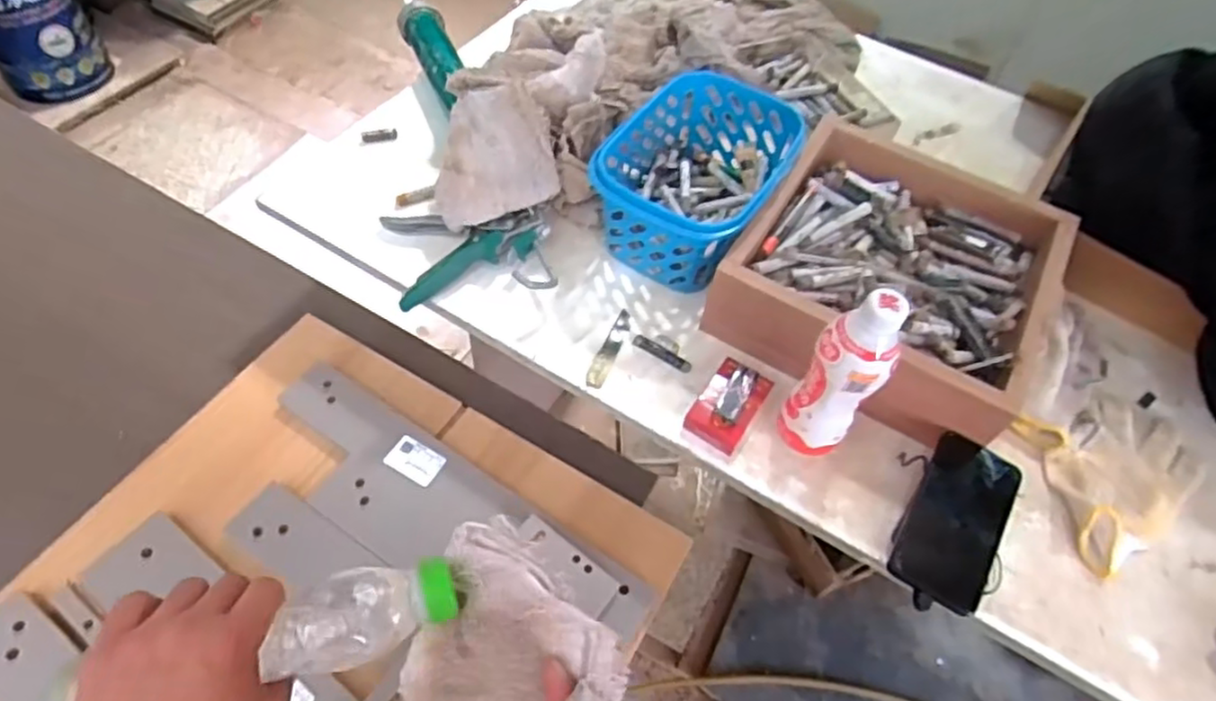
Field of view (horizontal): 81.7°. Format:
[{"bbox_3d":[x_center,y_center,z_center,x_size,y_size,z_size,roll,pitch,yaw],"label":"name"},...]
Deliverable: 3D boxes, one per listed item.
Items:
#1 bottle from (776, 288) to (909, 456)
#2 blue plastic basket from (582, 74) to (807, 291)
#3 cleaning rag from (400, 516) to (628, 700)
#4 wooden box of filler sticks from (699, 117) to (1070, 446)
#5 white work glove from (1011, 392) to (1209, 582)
[{"bbox_3d":[0.202,0.027,0.616,0.061,0.200,0.053,35,60,17],"label":"bottle"},{"bbox_3d":[0.103,-0.194,0.795,0.173,0.104,0.222,30,59,14],"label":"blue plastic basket"},{"bbox_3d":[-0.075,0.210,0.465,0.128,0.086,0.153,-37,66,-25],"label":"cleaning rag"},{"bbox_3d":[0.304,-0.084,0.762,0.303,0.092,0.307,26,58,12],"label":"wooden box of filler sticks"},{"bbox_3d":[0.502,0.116,0.689,0.170,0.028,0.147,-15,59,-14],"label":"white work glove"}]

